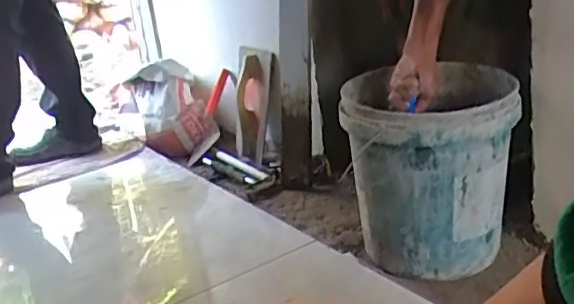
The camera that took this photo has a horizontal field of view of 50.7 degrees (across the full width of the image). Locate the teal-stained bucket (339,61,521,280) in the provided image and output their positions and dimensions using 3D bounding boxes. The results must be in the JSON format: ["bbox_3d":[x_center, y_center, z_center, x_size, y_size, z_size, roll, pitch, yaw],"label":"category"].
[{"bbox_3d":[0.250,0.028,1.061,0.276,0.307,0.278,-3,20,12],"label":"teal-stained bucket"}]

